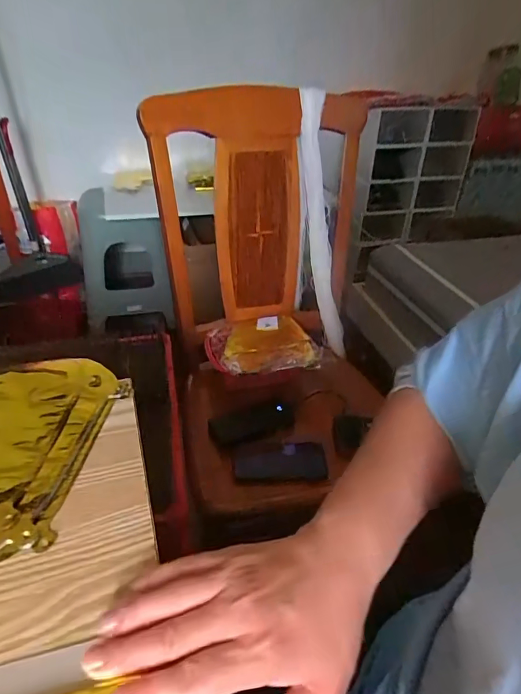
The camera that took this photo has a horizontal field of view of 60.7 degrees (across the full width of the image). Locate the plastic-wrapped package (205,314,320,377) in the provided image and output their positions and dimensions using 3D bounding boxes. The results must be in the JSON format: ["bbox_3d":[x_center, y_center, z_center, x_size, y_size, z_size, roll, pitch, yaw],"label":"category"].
[{"bbox_3d":[0.009,0.002,0.953,0.230,0.047,0.203,-10,37,-17],"label":"plastic-wrapped package"}]

